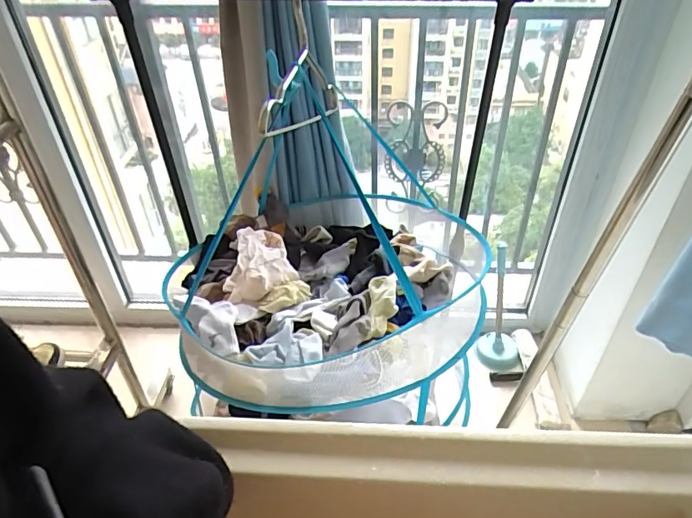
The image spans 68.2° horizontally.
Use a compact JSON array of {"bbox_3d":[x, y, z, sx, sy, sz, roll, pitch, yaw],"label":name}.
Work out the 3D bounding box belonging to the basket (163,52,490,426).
[{"bbox_3d":[-0.061,-0.088,0.906,0.565,0.451,0.580,7,41,9],"label":"basket"}]

